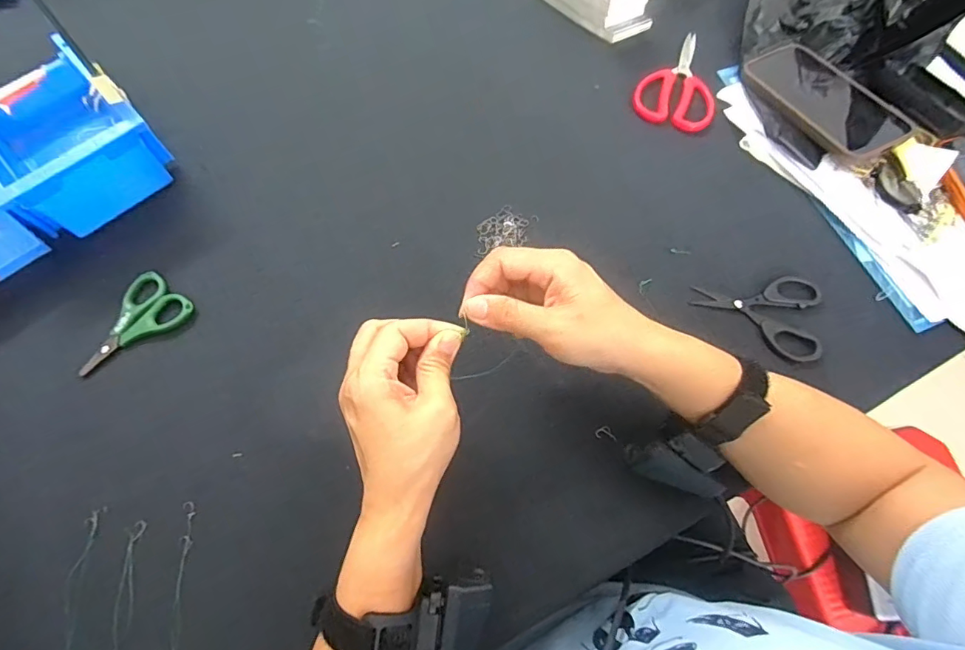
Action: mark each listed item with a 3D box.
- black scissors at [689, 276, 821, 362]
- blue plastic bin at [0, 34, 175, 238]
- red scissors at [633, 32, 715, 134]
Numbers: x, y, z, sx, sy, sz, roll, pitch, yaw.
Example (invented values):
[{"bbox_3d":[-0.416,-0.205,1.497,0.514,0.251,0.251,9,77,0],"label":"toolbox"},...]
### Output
[{"bbox_3d":[0.246,-0.004,0.420,0.110,0.007,0.076,-5,69,-2],"label":"black scissors"},{"bbox_3d":[-0.383,-0.172,0.433,0.122,0.072,0.163,-42,75,-15],"label":"blue plastic bin"},{"bbox_3d":[0.221,-0.267,0.528,0.083,0.012,0.135,26,71,9],"label":"red scissors"}]

